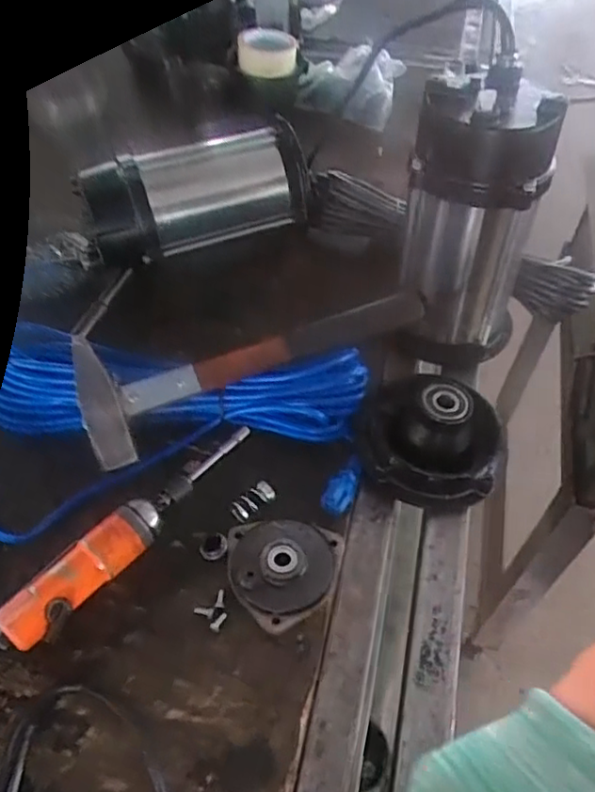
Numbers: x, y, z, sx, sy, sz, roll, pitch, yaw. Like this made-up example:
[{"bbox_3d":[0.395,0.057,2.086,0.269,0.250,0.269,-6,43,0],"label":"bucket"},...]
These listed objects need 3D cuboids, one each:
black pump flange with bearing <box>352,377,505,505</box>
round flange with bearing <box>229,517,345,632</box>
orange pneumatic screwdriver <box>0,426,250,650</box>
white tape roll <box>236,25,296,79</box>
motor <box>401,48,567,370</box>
[{"bbox_3d":[0.120,0.029,0.564,0.139,0.065,0.121,15,51,12],"label":"black pump flange with bearing"},{"bbox_3d":[-0.015,0.141,0.507,0.092,0.020,0.092,0,49,0],"label":"round flange with bearing"},{"bbox_3d":[-0.151,0.125,0.509,0.046,0.041,0.315,32,56,24],"label":"orange pneumatic screwdriver"},{"bbox_3d":[-0.046,-0.554,1.000,0.091,0.043,0.103,6,51,4],"label":"white tape roll"},{"bbox_3d":[0.168,-0.159,0.601,0.129,0.261,0.116,11,50,9],"label":"motor"}]

